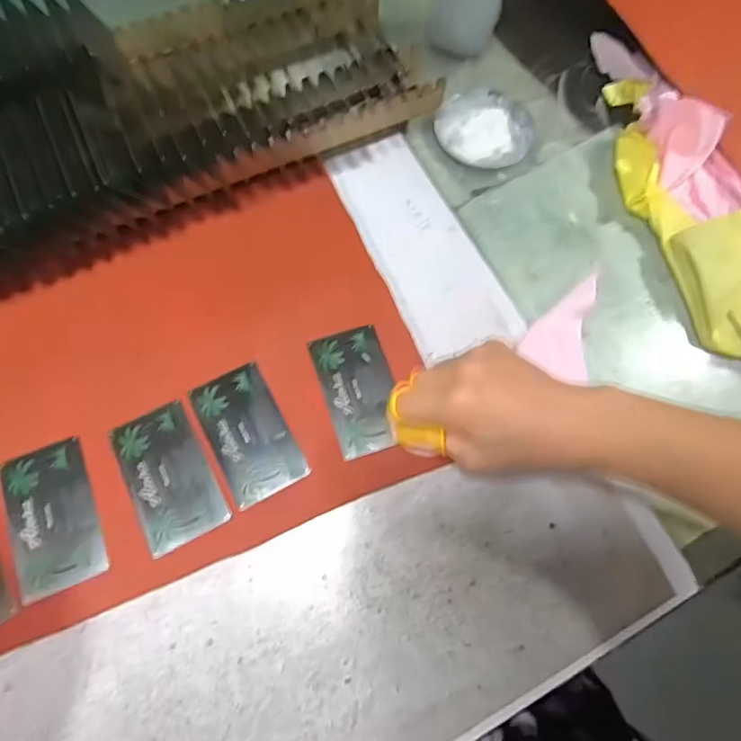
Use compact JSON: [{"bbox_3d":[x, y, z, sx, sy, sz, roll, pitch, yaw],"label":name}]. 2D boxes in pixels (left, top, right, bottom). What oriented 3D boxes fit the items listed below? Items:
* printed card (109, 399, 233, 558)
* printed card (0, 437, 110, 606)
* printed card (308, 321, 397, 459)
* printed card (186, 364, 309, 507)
[{"bbox_3d":[-0.126,0.064,0.313,0.049,0.004,0.087,-26,73,-11],"label":"printed card"},{"bbox_3d":[-0.192,0.087,0.302,0.049,0.004,0.086,-20,72,-9],"label":"printed card"},{"bbox_3d":[-0.007,0.012,0.338,0.047,0.004,0.086,-16,72,-8],"label":"printed card"},{"bbox_3d":[-0.079,0.039,0.324,0.049,0.004,0.086,-27,74,-12],"label":"printed card"}]

